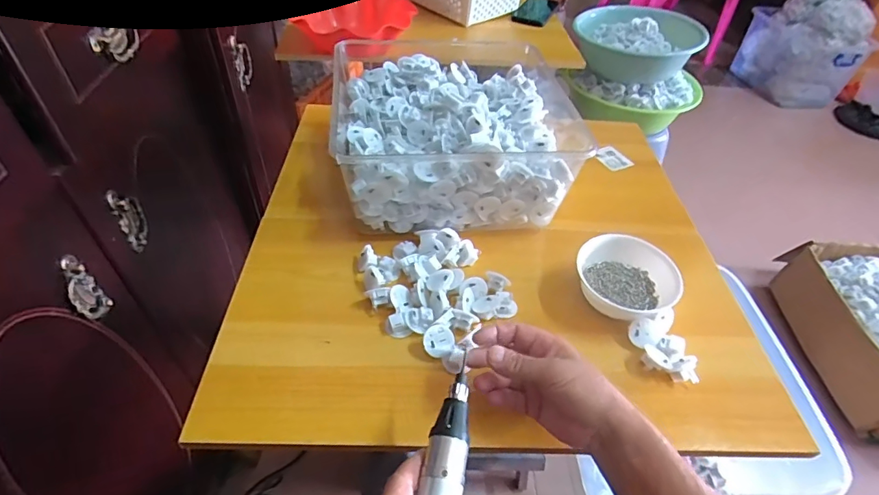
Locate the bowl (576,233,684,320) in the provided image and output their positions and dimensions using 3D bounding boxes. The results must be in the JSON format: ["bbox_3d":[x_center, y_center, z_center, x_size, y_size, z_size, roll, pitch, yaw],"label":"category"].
[{"bbox_3d":[0.222,0.035,0.568,0.103,0.043,0.109,-13,49,-17],"label":"bowl"}]

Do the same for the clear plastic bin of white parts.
[{"bbox_3d":[0.021,-0.150,0.658,0.309,0.117,0.256,-2,46,-8],"label":"clear plastic bin of white parts"}]

